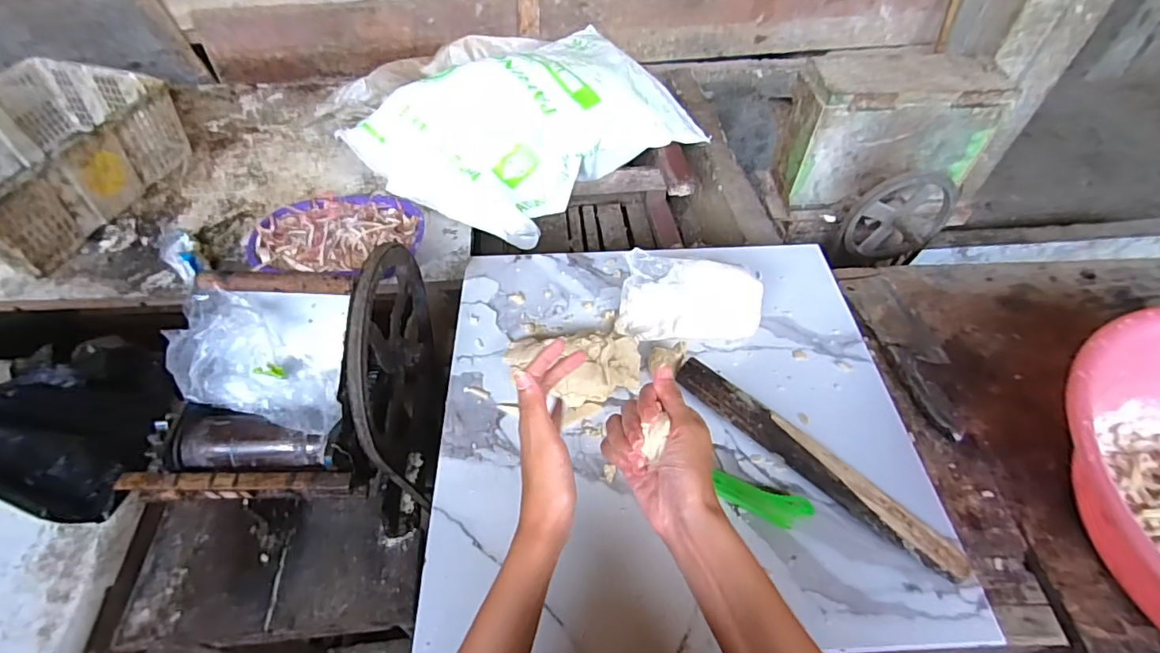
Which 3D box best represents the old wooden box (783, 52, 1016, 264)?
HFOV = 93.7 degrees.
[{"bbox_3d":[0.581,-0.382,1.048,0.351,0.231,0.163,-2,51,-4],"label":"old wooden box"}]

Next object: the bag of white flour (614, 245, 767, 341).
[{"bbox_3d":[0.131,-0.030,0.640,0.166,0.074,0.071,4,51,1],"label":"bag of white flour"}]

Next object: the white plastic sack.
[{"bbox_3d":[-0.084,-0.430,1.164,0.671,0.199,0.404,-35,60,-27],"label":"white plastic sack"}]

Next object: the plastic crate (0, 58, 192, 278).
[{"bbox_3d":[-1.076,-0.337,1.071,0.331,0.141,0.457,13,51,8],"label":"plastic crate"}]

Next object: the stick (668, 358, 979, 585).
[{"bbox_3d":[0.224,0.133,0.539,0.300,0.034,0.031,38,59,25],"label":"stick"}]

